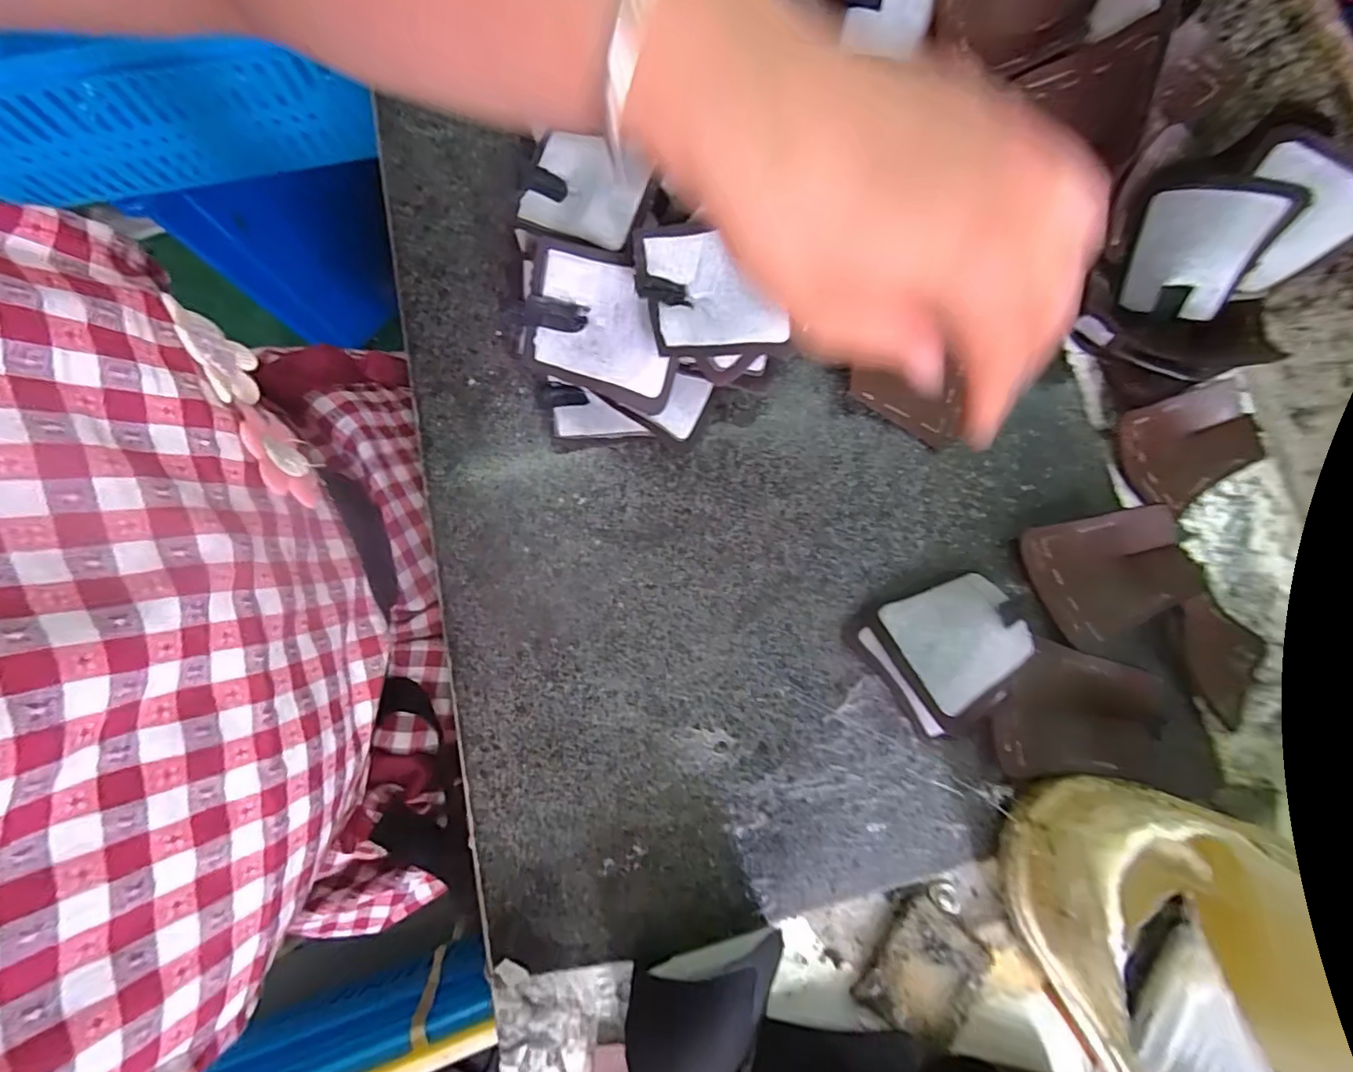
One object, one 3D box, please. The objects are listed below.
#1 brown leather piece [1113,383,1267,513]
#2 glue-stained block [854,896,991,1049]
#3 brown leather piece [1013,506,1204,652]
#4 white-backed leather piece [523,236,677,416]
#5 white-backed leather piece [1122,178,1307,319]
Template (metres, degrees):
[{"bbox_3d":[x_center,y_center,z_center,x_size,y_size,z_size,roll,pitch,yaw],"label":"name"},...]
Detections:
[{"bbox_3d":[0.318,-0.054,0.359,0.075,0.025,0.060,-17,82,-5],"label":"brown leather piece"},{"bbox_3d":[0.133,0.233,0.307,0.051,0.011,0.059,36,81,3],"label":"glue-stained block"},{"bbox_3d":[0.242,0.020,0.321,0.074,0.021,0.069,-20,79,-3],"label":"brown leather piece"},{"bbox_3d":[-0.037,-0.106,0.297,0.076,0.008,0.070,8,103,-16],"label":"white-backed leather piece"},{"bbox_3d":[0.301,-0.167,0.337,0.064,0.021,0.072,34,120,30],"label":"white-backed leather piece"}]

